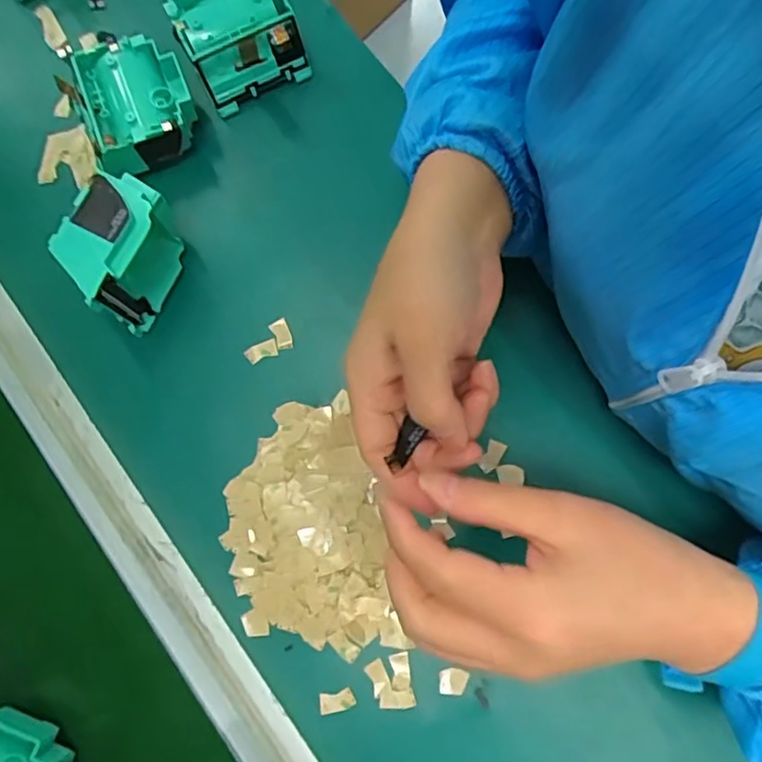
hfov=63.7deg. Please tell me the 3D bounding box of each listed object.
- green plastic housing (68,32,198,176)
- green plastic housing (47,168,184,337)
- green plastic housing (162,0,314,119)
[{"bbox_3d":[-0.156,-0.178,0.396,0.067,0.040,0.076,-16,79,-5],"label":"green plastic housing"},{"bbox_3d":[-0.152,-0.076,0.366,0.038,0.073,0.072,30,79,4],"label":"green plastic housing"},{"bbox_3d":[-0.096,-0.229,0.405,0.070,0.044,0.073,-27,80,-7],"label":"green plastic housing"}]

